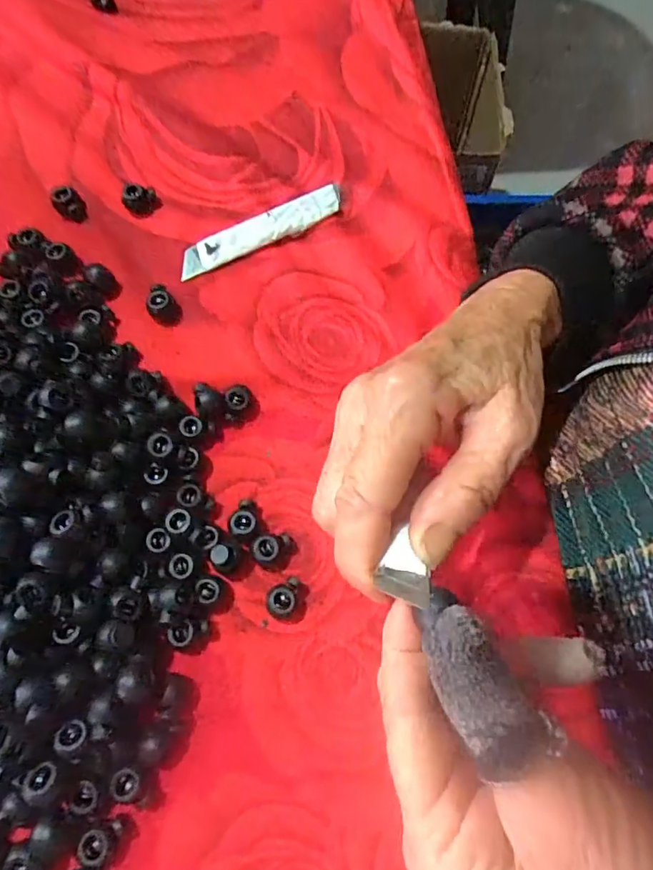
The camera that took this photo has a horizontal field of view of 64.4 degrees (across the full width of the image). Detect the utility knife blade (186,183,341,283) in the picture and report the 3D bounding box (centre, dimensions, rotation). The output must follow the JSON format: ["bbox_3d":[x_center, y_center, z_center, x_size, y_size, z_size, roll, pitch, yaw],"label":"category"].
[{"bbox_3d":[-0.038,-0.119,0.299,0.100,0.004,0.021,-26,86,-6],"label":"utility knife blade"}]

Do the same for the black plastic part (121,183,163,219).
[{"bbox_3d":[-0.108,-0.138,0.303,0.015,0.012,0.019,39,73,13],"label":"black plastic part"}]

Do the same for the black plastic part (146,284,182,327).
[{"bbox_3d":[-0.088,-0.069,0.280,0.015,0.010,0.020,-40,74,-14],"label":"black plastic part"}]

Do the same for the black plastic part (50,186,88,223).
[{"bbox_3d":[-0.148,-0.133,0.300,0.016,0.011,0.017,1,71,-2],"label":"black plastic part"}]

